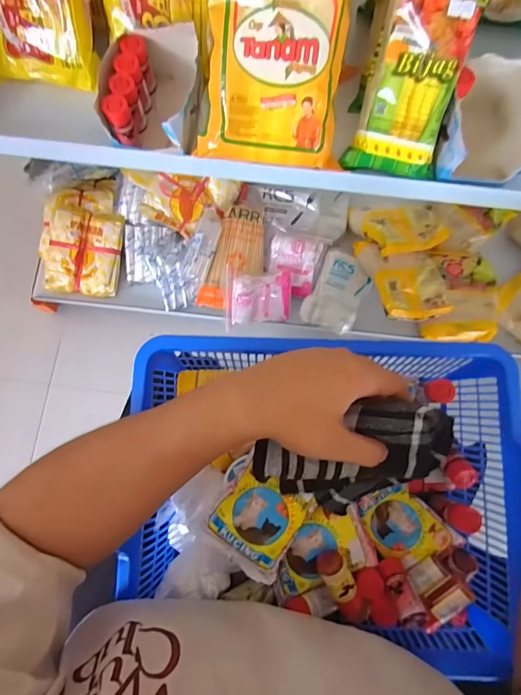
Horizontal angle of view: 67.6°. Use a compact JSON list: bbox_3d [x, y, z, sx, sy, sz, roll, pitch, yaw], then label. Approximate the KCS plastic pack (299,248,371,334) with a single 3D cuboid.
[{"bbox_3d":[0.158,-0.115,0.792,0.104,0.041,0.161,25,78,4],"label":"KCS plastic pack"}]

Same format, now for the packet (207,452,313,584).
[{"bbox_3d":[-0.002,0.150,0.332,0.069,0.025,0.077,33,79,6],"label":"packet"}]

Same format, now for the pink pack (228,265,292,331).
[{"bbox_3d":[-0.003,-0.097,0.774,0.126,0.027,0.108,-2,100,-16],"label":"pink pack"}]

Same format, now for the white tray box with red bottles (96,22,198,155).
[{"bbox_3d":[-0.108,-0.259,0.402,0.090,0.058,0.108,9,77,0],"label":"white tray box with red bottles"}]

